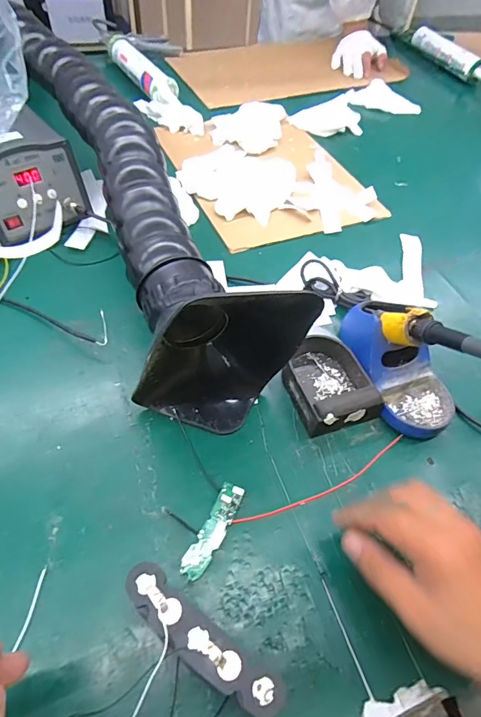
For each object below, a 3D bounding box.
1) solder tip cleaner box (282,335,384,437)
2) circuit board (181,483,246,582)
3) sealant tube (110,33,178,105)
[{"bbox_3d":[0.086,0.021,0.436,0.079,0.032,0.108,-18,57,-16],"label":"solder tip cleaner box"},{"bbox_3d":[-0.022,0.141,0.347,0.021,0.008,0.080,25,56,13],"label":"circuit board"},{"bbox_3d":[-0.203,-0.580,0.841,0.056,0.047,0.275,-24,60,-20],"label":"sealant tube"}]

